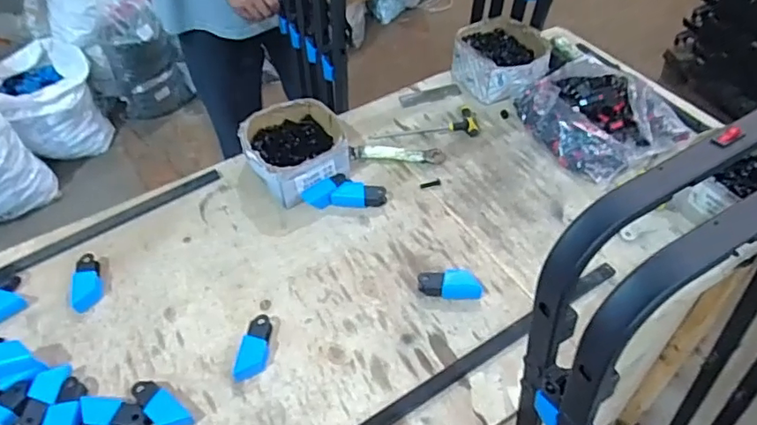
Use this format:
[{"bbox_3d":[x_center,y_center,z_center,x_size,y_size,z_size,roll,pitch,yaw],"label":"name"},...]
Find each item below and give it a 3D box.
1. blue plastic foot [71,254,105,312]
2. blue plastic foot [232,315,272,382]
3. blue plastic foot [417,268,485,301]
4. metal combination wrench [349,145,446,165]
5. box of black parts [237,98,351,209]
[{"bbox_3d":[-0.423,0.100,0.812,0.039,0.025,0.087,-18,51,-12],"label":"blue plastic foot"},{"bbox_3d":[-0.159,0.177,0.735,0.038,0.030,0.091,9,50,11],"label":"blue plastic foot"},{"bbox_3d":[0.102,0.103,0.788,0.089,0.028,0.041,-3,49,1],"label":"blue plastic foot"},{"bbox_3d":[0.033,-0.104,0.977,0.163,0.017,0.032,1,49,4],"label":"metal combination wrench"},{"bbox_3d":[-0.143,-0.111,0.958,0.170,0.080,0.191,-23,52,-15],"label":"box of black parts"}]

